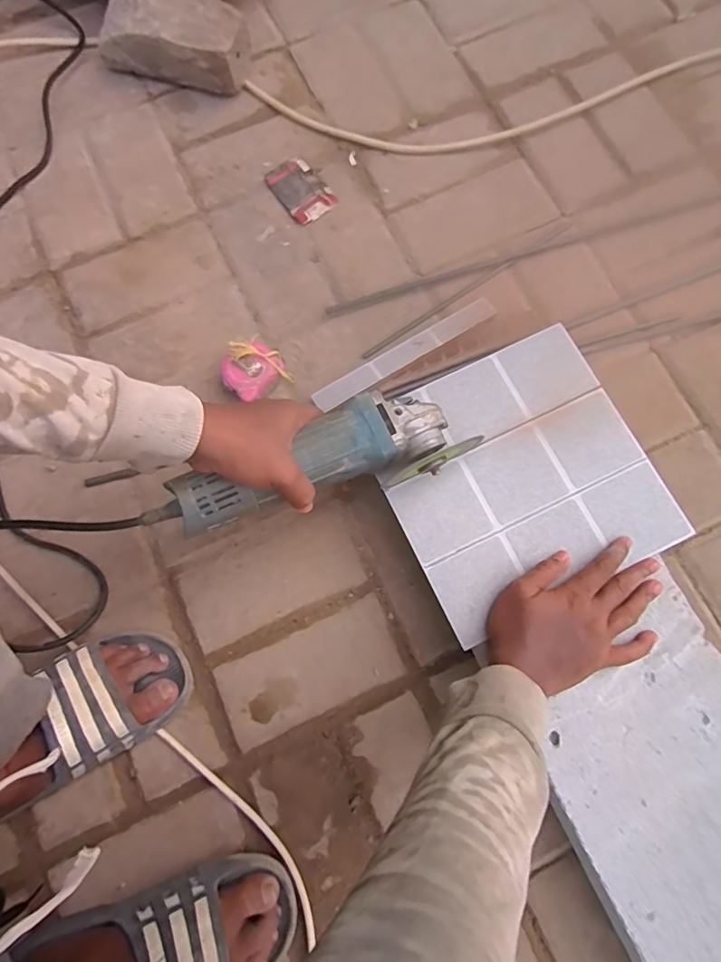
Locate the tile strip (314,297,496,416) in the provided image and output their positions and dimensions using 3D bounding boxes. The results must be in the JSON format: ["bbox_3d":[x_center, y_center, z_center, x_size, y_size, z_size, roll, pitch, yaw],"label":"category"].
[{"bbox_3d":[0.054,-0.155,0.620,0.248,0.004,0.030,-32,73,-9],"label":"tile strip"}]

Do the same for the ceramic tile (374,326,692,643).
[{"bbox_3d":[0.155,-0.008,0.511,0.246,0.006,0.243,-24,77,-4],"label":"ceramic tile"}]

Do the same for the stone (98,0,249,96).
[{"bbox_3d":[-0.256,-0.612,0.705,0.201,0.087,0.088,15,78,5],"label":"stone"}]

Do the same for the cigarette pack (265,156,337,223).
[{"bbox_3d":[-0.081,-0.396,0.695,0.062,0.007,0.095,-37,78,-7],"label":"cigarette pack"}]

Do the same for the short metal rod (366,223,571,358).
[{"bbox_3d":[0.138,-0.242,0.646,0.319,0.004,0.010,-33,78,-6],"label":"short metal rod"}]

